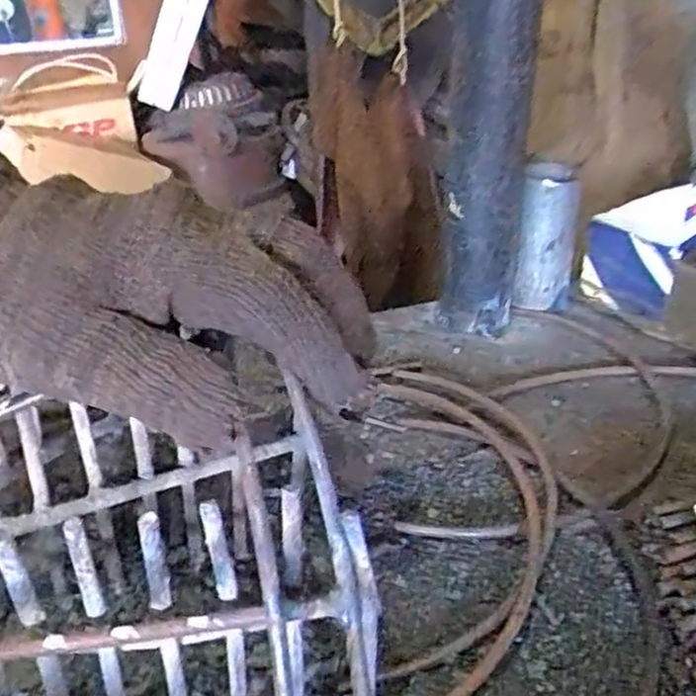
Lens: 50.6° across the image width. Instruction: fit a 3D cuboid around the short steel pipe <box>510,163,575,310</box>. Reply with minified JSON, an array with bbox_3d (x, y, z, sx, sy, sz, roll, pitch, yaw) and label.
[{"bbox_3d":[0.135,-0.069,0.504,0.037,0.102,0.039,3,26,14],"label":"short steel pipe"}]

